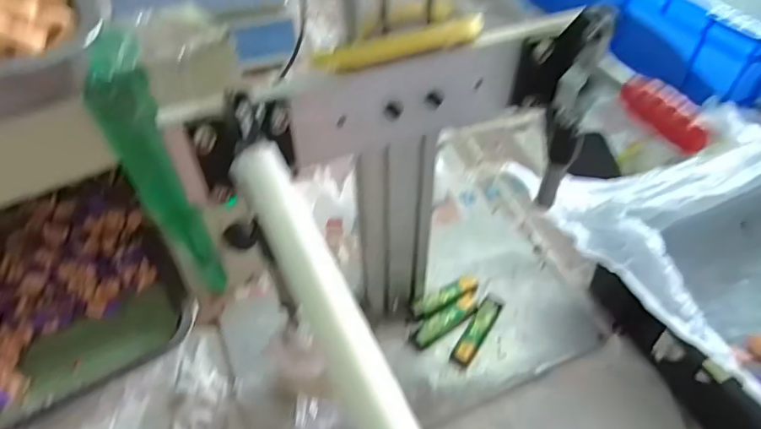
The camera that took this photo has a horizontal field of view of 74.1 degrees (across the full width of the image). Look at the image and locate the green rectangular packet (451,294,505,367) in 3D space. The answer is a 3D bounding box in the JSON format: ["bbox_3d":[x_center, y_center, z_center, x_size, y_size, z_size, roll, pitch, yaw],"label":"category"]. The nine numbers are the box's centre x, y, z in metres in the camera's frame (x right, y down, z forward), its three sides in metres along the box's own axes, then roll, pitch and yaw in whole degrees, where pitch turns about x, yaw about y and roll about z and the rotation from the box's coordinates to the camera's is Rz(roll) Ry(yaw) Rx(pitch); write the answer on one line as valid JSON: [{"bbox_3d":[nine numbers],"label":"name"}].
[{"bbox_3d":[0.099,0.116,0.510,0.021,0.016,0.082,25,52,21],"label":"green rectangular packet"}]

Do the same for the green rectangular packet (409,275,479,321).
[{"bbox_3d":[0.068,0.087,0.534,0.079,0.012,0.020,-25,52,-21],"label":"green rectangular packet"}]

